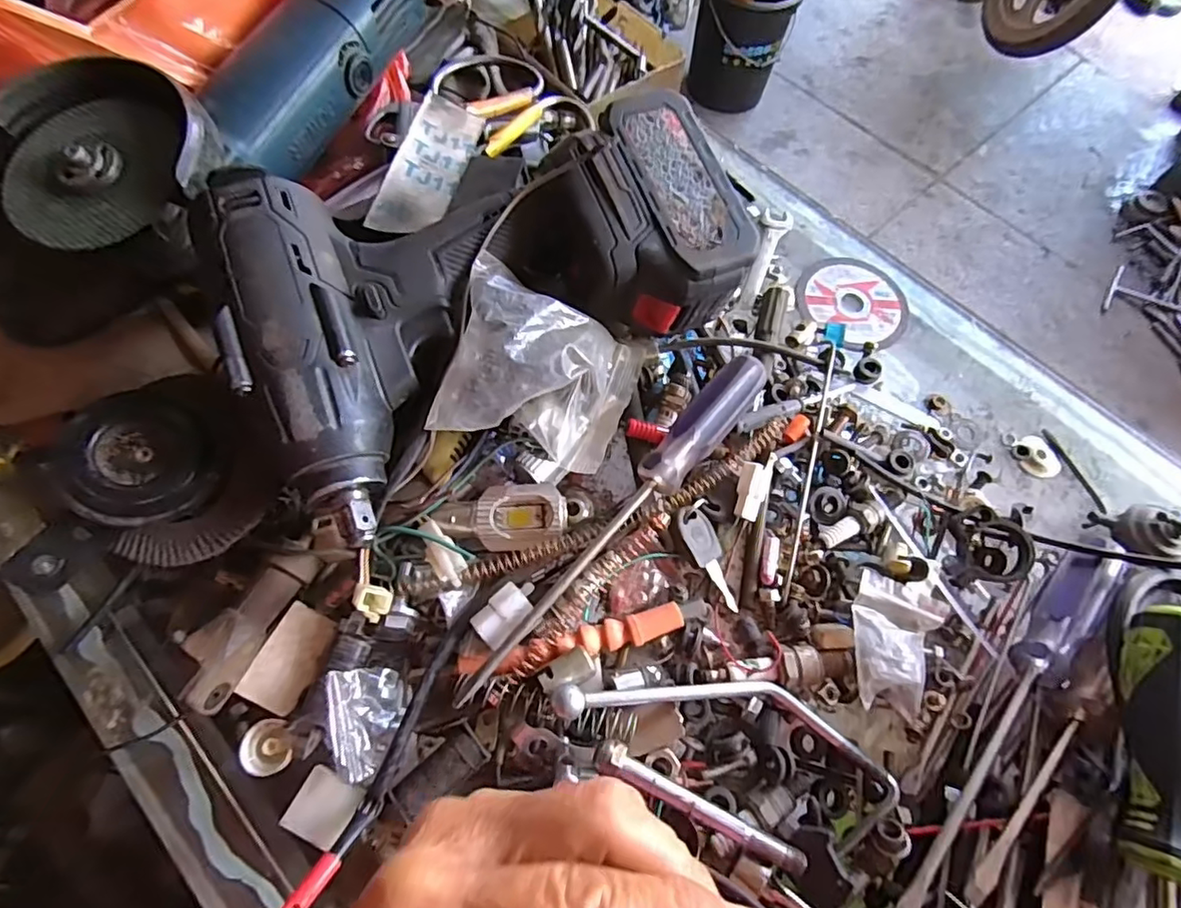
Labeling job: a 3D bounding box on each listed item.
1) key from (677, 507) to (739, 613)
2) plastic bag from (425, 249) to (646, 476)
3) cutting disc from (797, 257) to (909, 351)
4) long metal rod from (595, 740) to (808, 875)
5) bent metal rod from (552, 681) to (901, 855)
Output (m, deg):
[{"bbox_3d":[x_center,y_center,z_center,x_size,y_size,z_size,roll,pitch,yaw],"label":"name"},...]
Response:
[{"bbox_3d":[0.065,0.055,0.313,0.022,0.011,0.058,-26,88,-13],"label":"key"},{"bbox_3d":[-0.023,-0.045,0.307,0.090,0.063,0.091,15,67,3],"label":"plastic bag"},{"bbox_3d":[0.181,-0.104,0.401,0.073,0.004,0.075,2,65,-4],"label":"cutting disc"},{"bbox_3d":[0.048,0.154,0.253,0.099,0.014,0.013,25,68,7],"label":"long metal rod"},{"bbox_3d":[0.067,0.127,0.270,0.162,0.030,0.053,23,68,7],"label":"bent metal rod"}]

